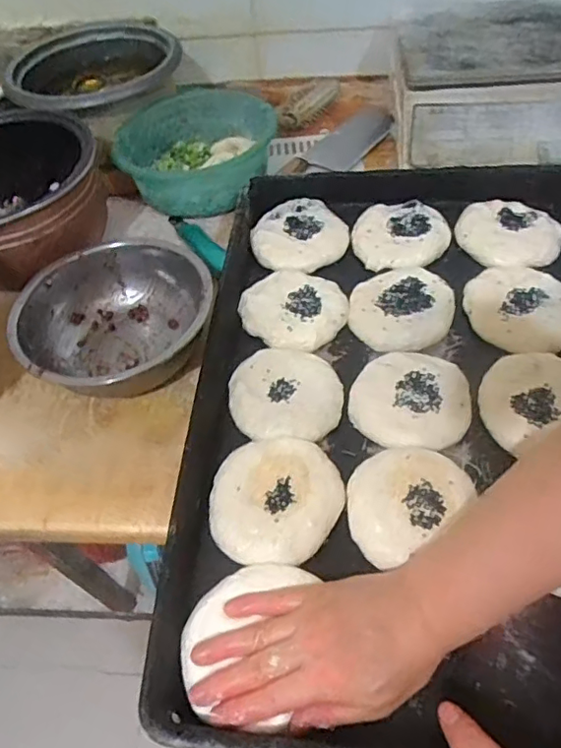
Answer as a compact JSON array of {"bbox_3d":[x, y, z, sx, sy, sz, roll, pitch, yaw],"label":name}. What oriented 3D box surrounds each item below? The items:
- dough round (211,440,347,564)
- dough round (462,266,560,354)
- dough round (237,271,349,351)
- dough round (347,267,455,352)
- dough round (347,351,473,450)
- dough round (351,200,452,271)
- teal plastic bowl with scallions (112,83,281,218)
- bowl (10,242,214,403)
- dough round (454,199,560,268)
[{"bbox_3d":[-0.003,0.103,0.477,0.107,0.014,0.108,-3,53,4],"label":"dough round"},{"bbox_3d":[0.241,-0.066,0.565,0.109,0.018,0.094,29,61,25],"label":"dough round"},{"bbox_3d":[0.013,-0.069,0.595,0.100,0.019,0.094,-3,53,4],"label":"dough round"},{"bbox_3d":[0.124,-0.070,0.589,0.102,0.023,0.099,-3,53,4],"label":"dough round"},{"bbox_3d":[0.118,0.023,0.520,0.104,0.019,0.093,3,53,8],"label":"dough round"},{"bbox_3d":[0.138,-0.158,0.647,0.104,0.030,0.104,-3,53,4],"label":"dough round"},{"bbox_3d":[-0.106,-0.284,0.739,0.196,0.072,0.184,-1,53,5],"label":"teal plastic bowl with scallions"},{"bbox_3d":[-0.169,-0.054,0.588,0.194,0.073,0.176,-22,54,-11],"label":"bowl"},{"bbox_3d":[0.251,-0.155,0.622,0.099,0.024,0.099,-3,53,4],"label":"dough round"}]

